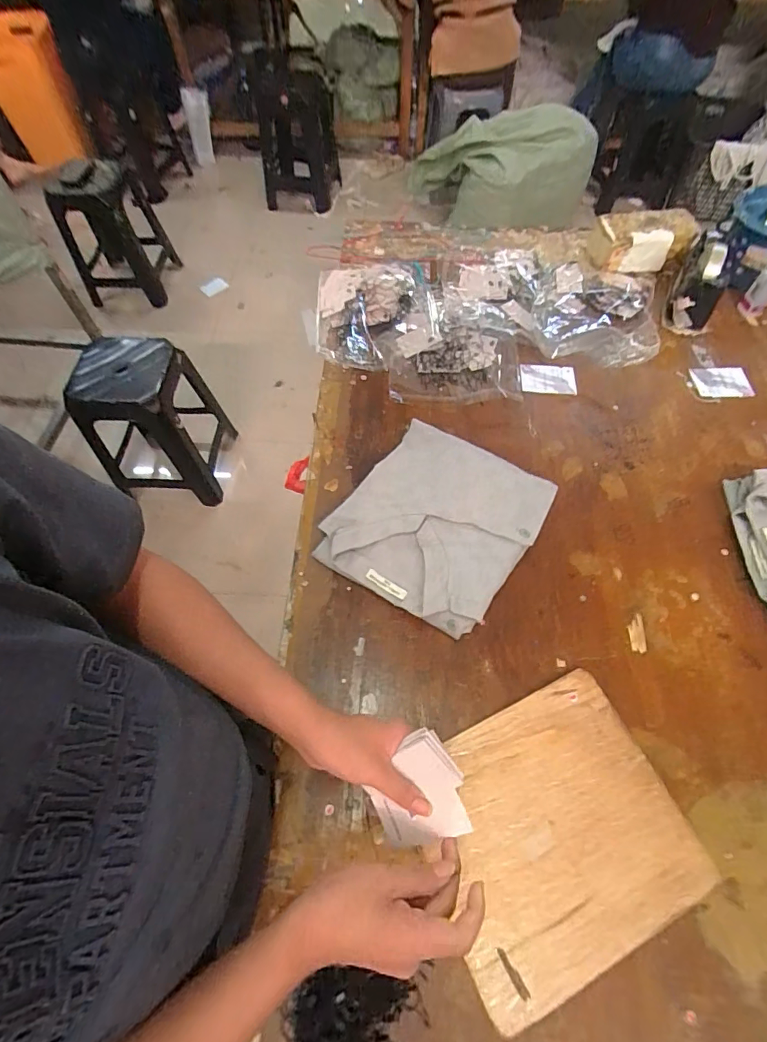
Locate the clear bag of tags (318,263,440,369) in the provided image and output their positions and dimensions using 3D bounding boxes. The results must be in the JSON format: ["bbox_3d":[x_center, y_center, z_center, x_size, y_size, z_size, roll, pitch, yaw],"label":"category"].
[{"bbox_3d":[-0.015,-0.420,0.929,0.239,0.044,0.297,-4,61,-1],"label":"clear bag of tags"}]

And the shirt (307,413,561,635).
[{"bbox_3d":[0.077,0.002,0.688,0.262,0.055,0.282,31,66,17],"label":"shirt"}]

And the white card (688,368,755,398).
[{"bbox_3d":[0.635,-0.261,0.859,0.094,0.009,0.072,-1,68,6],"label":"white card"}]

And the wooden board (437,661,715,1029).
[{"bbox_3d":[0.192,0.346,0.521,0.277,0.010,0.249,-23,63,-11],"label":"wooden board"}]

